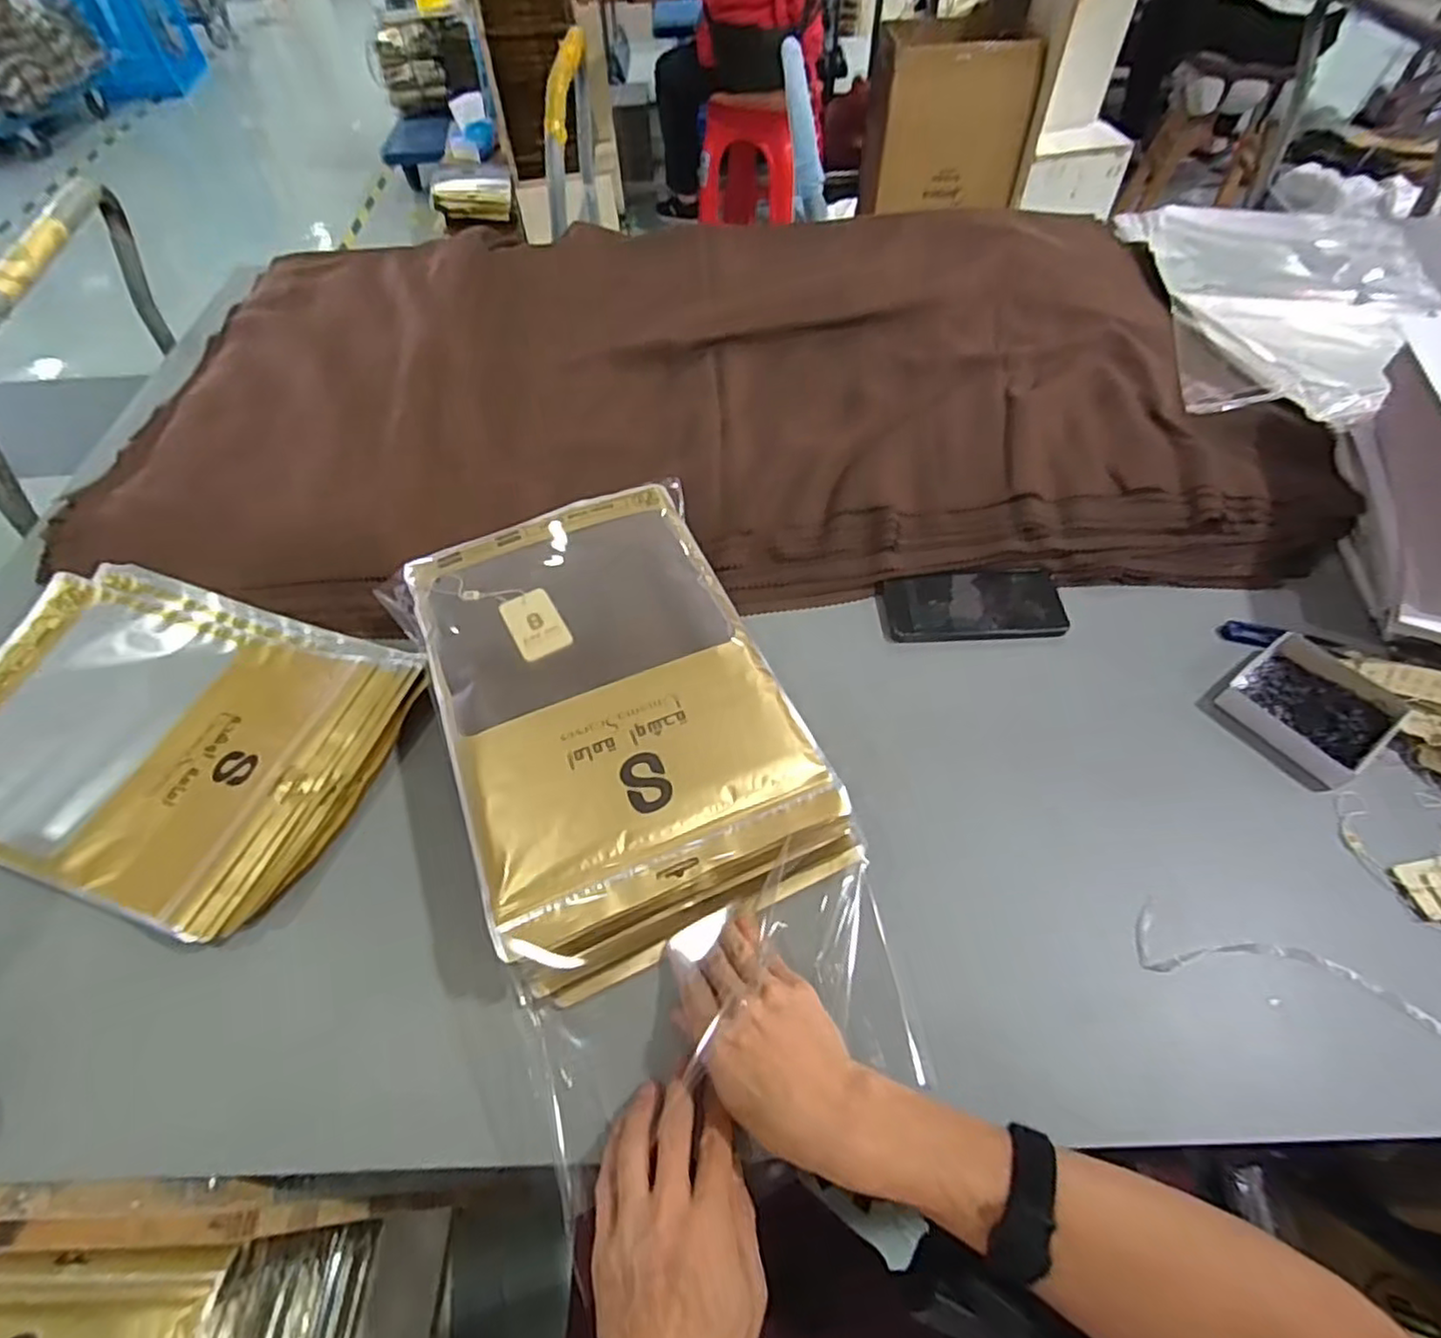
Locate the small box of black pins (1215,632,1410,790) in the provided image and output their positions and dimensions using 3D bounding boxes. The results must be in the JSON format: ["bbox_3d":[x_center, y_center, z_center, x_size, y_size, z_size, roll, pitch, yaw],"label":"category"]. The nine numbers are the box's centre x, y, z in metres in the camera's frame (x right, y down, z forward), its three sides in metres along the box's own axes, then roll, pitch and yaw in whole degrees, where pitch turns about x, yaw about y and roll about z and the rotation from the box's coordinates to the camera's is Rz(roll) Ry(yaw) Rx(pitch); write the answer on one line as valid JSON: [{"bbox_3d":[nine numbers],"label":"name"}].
[{"bbox_3d":[0.508,0.031,0.593,0.126,0.025,0.106,-31,60,-18],"label":"small box of black pins"}]

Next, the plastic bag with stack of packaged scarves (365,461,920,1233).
[{"bbox_3d":[-0.063,0.077,0.527,0.251,0.106,0.473,-22,57,-13],"label":"plastic bag with stack of packaged scarves"}]

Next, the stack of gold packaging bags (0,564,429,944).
[{"bbox_3d":[-0.484,0.051,0.597,0.403,0.030,0.263,15,57,12],"label":"stack of gold packaging bags"}]

